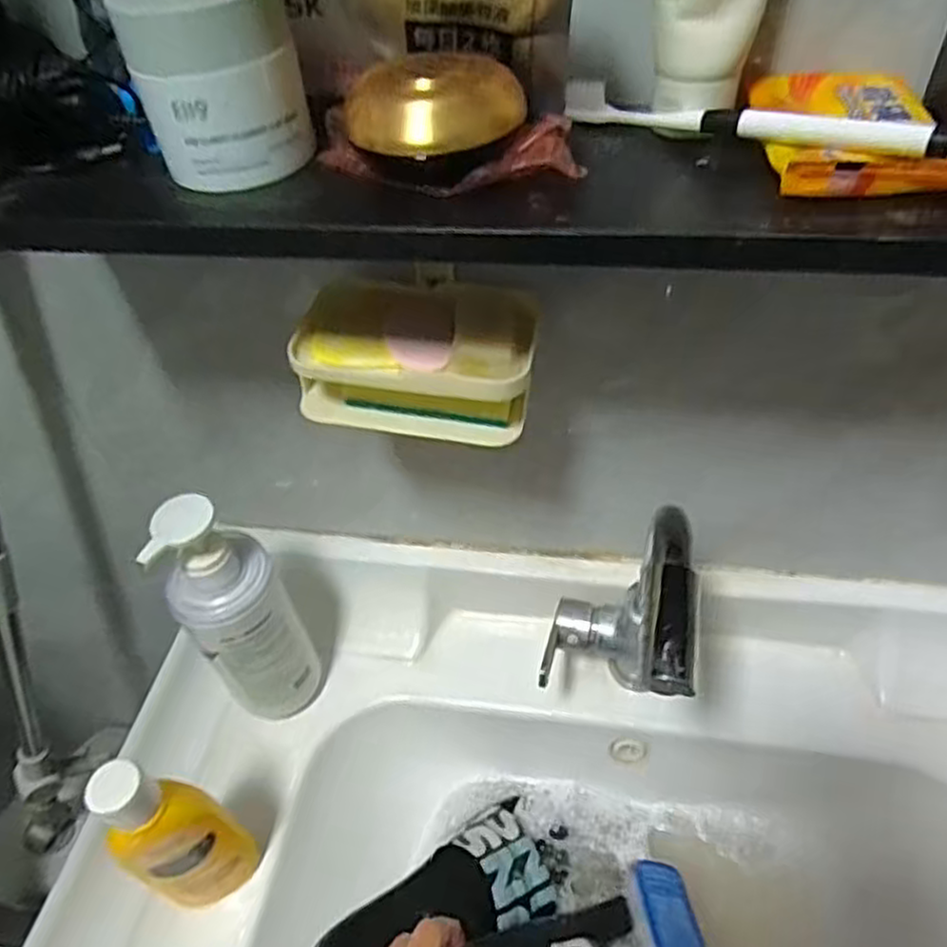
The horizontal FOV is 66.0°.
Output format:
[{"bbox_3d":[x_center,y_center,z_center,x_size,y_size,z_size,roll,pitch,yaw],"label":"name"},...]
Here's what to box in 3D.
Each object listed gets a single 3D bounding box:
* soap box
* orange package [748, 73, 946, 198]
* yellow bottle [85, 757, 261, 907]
[{"bbox_3d":[-0.030,-0.069,0.434,0.135,0.061,0.090,5,48,10],"label":"soap box"},{"bbox_3d":[0.157,-0.142,0.299,0.070,0.012,0.102,2,48,7],"label":"orange package"},{"bbox_3d":[-0.195,0.245,0.484,0.036,0.190,0.057,22,53,24],"label":"yellow bottle"}]

